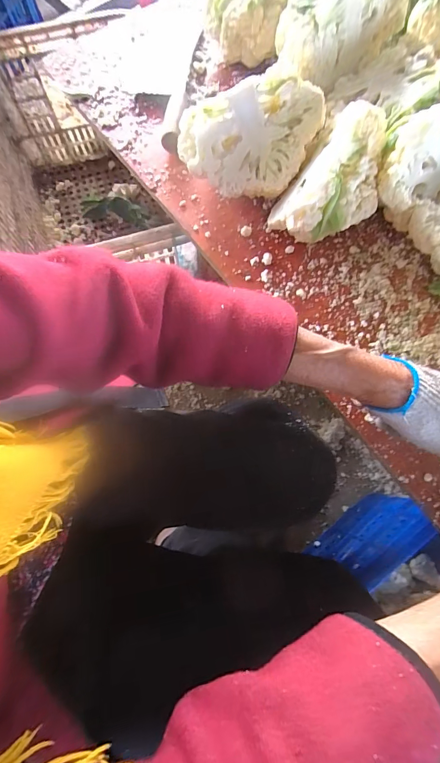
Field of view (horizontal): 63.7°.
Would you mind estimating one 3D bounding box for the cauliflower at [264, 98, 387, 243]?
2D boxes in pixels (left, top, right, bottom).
[{"bbox_3d":[0.127,-0.215,0.398,0.094,0.107,0.127,36,77,9],"label":"cauliflower"}]

